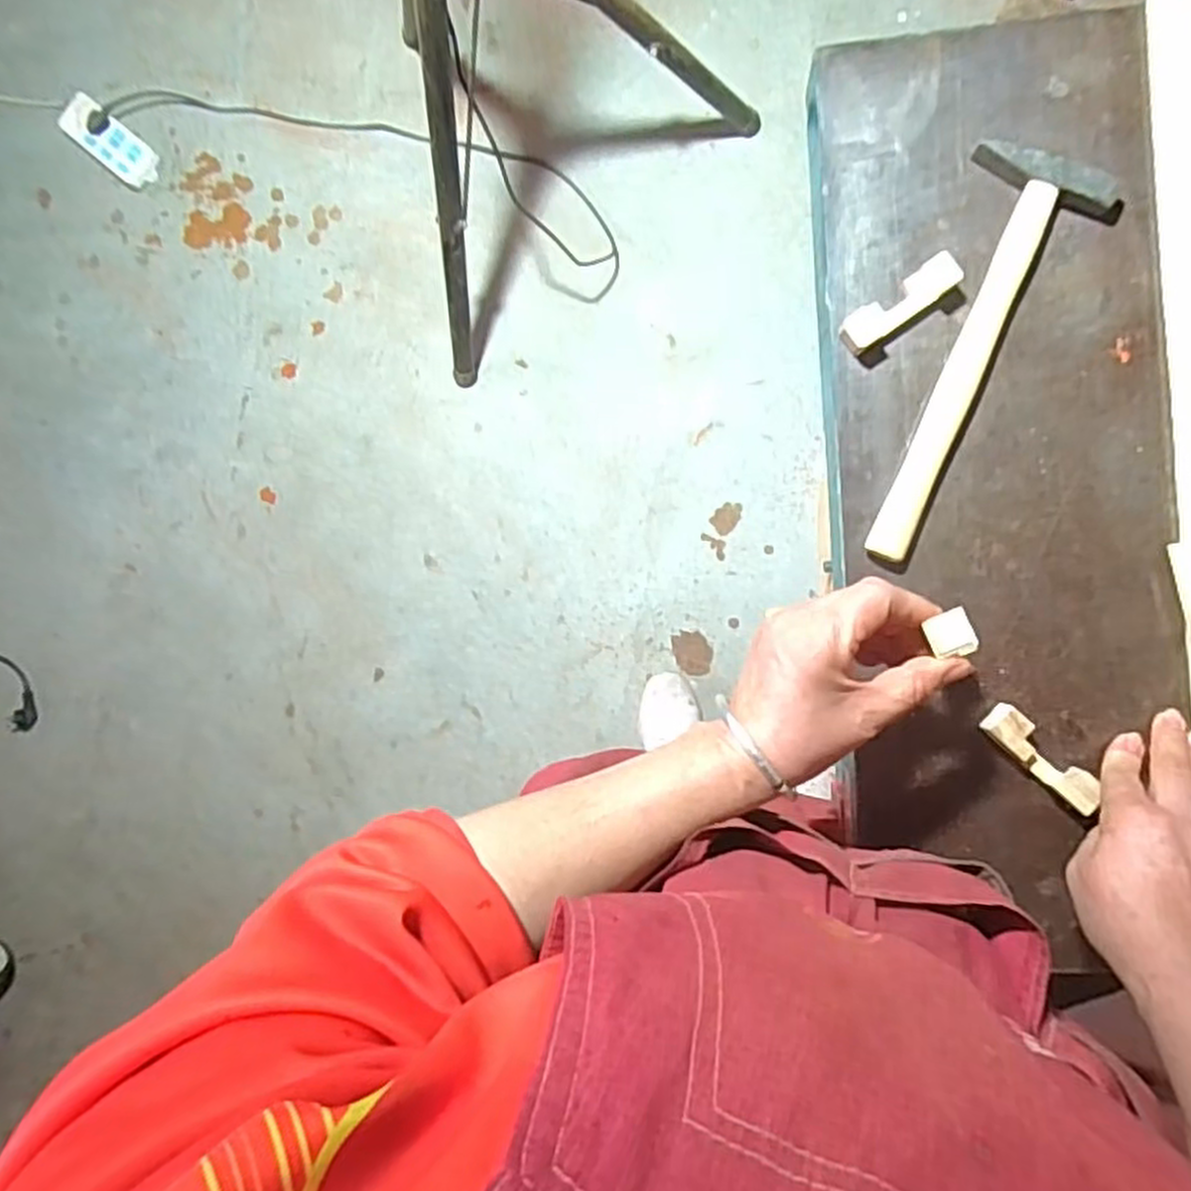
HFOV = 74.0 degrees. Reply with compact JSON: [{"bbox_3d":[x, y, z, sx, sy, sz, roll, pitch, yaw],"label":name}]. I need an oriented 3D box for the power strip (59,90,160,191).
[{"bbox_3d":[-0.870,-0.811,1.414,0.199,0.023,0.079,39,94,4],"label":"power strip"}]

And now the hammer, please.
[{"bbox_3d":[0.239,-0.154,0.519,0.081,0.018,0.272,25,93,5],"label":"hammer"}]

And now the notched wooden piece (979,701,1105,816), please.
[{"bbox_3d":[0.287,0.104,0.507,0.080,0.018,0.023,43,95,6],"label":"notched wooden piece"}]

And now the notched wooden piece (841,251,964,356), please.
[{"bbox_3d":[0.203,-0.191,0.524,0.083,0.019,0.029,-34,87,5],"label":"notched wooden piece"}]

